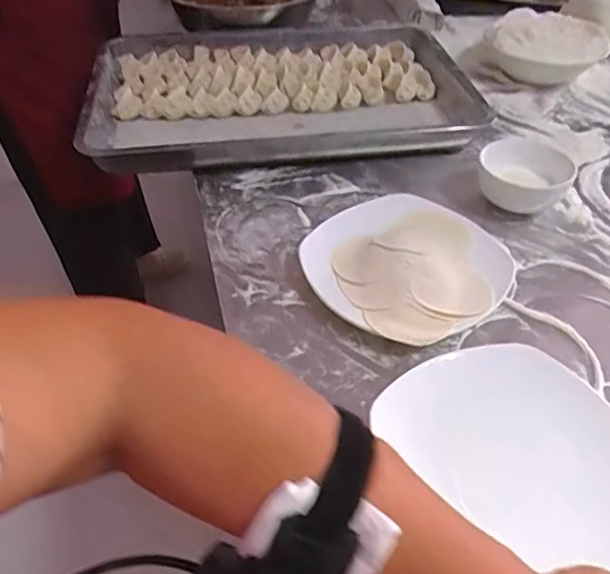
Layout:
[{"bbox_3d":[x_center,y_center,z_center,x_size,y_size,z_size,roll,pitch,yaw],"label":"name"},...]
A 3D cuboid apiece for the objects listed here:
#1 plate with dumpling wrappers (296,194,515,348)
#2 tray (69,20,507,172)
[{"bbox_3d":[0.101,-0.029,0.571,0.185,0.026,0.185,0,43,0],"label":"plate with dumpling wrappers"},{"bbox_3d":[-0.036,-0.281,0.827,0.503,0.060,0.357,-9,44,-9],"label":"tray"}]

